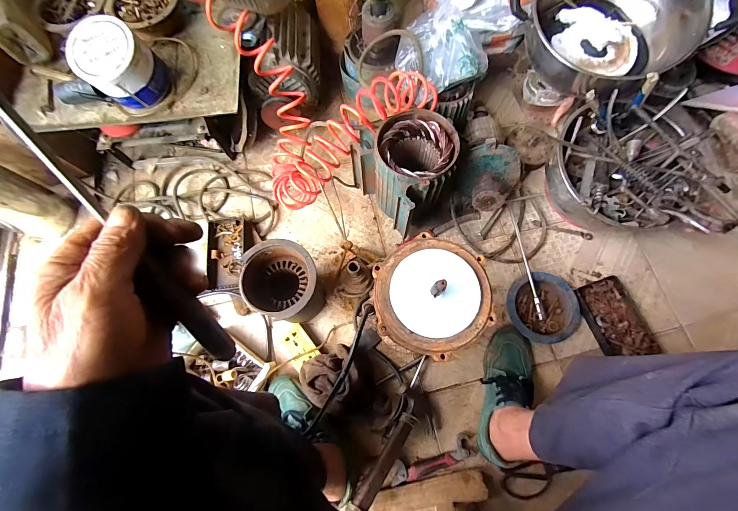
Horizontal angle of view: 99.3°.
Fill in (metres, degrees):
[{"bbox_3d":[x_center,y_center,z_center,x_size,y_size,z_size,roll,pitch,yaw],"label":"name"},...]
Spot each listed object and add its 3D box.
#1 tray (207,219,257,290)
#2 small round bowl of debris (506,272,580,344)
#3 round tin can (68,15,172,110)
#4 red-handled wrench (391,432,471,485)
[{"bbox_3d":[-0.334,-0.006,0.758,0.100,0.030,0.175,-4,74,0],"label":"tray"},{"bbox_3d":[0.383,0.114,0.698,0.151,0.049,0.146,0,74,1],"label":"small round bowl of debris"},{"bbox_3d":[-0.477,-0.367,0.598,0.136,0.096,0.130,44,79,12],"label":"round tin can"},{"bbox_3d":[0.127,0.408,0.624,0.173,0.009,0.044,-19,74,-5],"label":"red-handled wrench"}]

